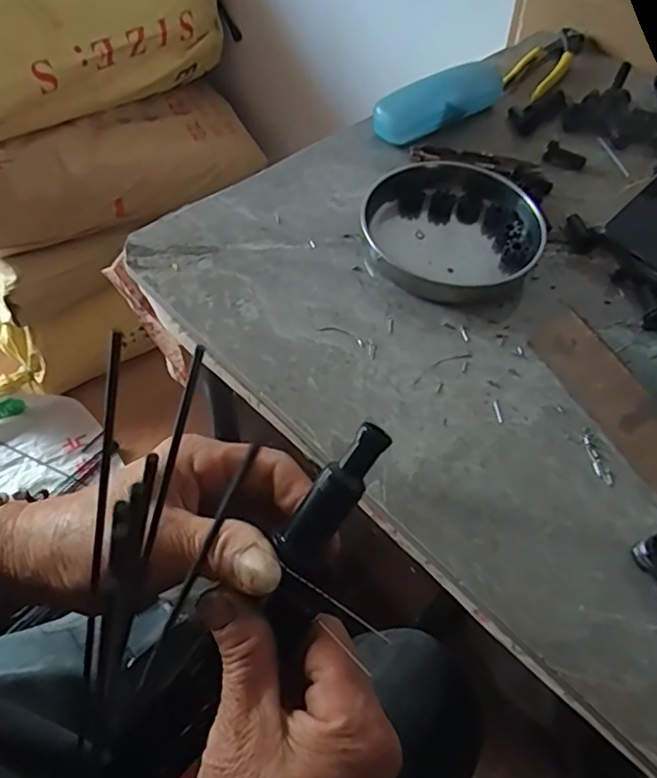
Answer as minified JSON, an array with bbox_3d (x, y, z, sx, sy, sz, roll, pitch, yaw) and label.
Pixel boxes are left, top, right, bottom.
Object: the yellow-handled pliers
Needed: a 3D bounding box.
[{"bbox_3d":[0.240,-0.361,0.656,0.047,0.009,0.156,29,58,16],"label":"yellow-handled pliers"}]

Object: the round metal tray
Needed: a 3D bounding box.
[{"bbox_3d":[0.103,-0.135,0.478,0.133,0.032,0.144,2,55,-3],"label":"round metal tray"}]

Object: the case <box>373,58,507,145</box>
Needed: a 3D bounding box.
[{"bbox_3d":[0.111,-0.278,0.582,0.149,0.034,0.045,-34,64,-24],"label":"case"}]

